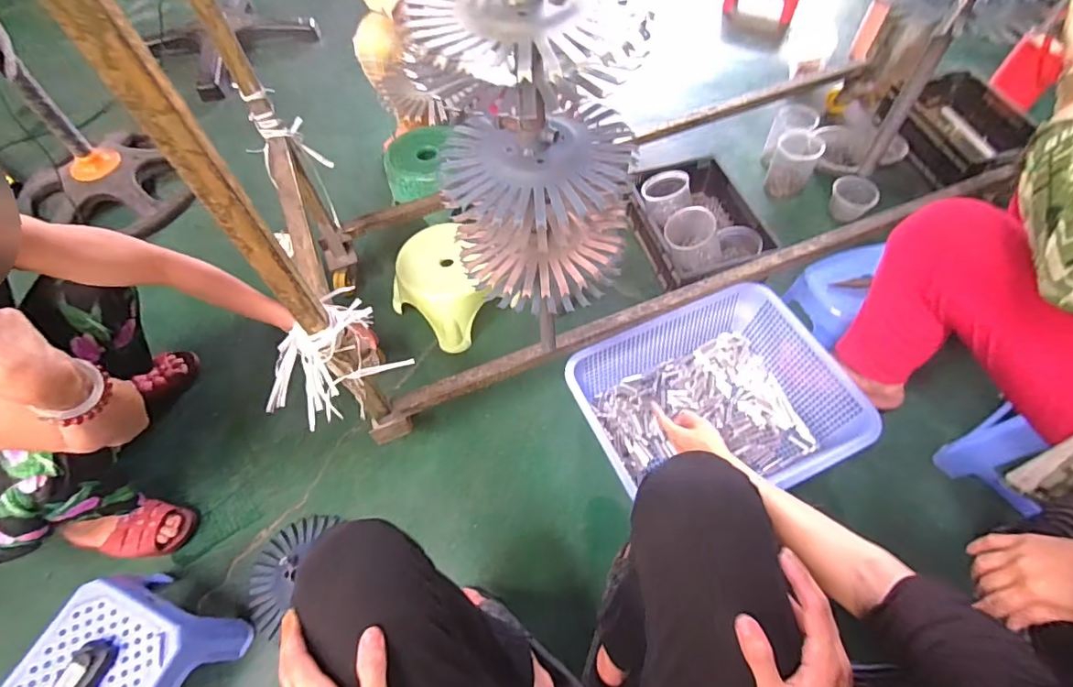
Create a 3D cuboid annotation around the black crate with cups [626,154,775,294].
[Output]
[{"bbox_3d":[0.372,-0.298,1.211,0.251,0.149,0.338,-17,59,-7],"label":"black crate with cups"}]

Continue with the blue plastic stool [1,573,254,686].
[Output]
[{"bbox_3d":[-0.624,0.497,0.782,0.230,0.159,0.230,24,63,17],"label":"blue plastic stool"}]

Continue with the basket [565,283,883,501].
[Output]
[{"bbox_3d":[0.318,0.122,0.970,0.448,0.145,0.367,-21,60,-9],"label":"basket"}]

